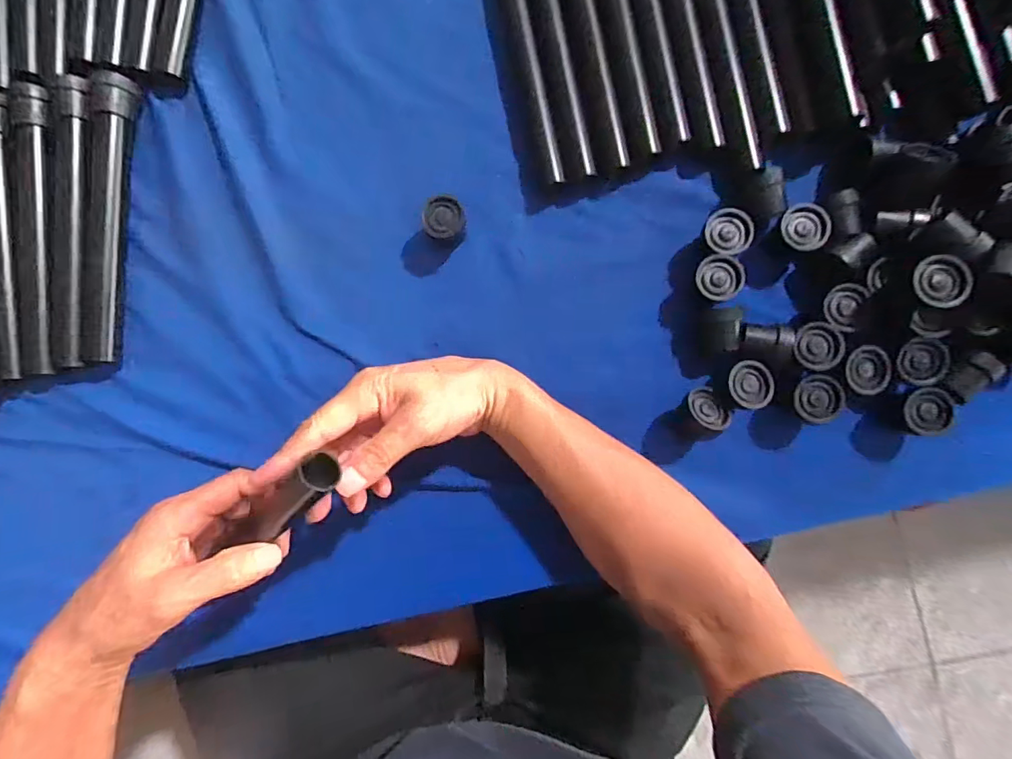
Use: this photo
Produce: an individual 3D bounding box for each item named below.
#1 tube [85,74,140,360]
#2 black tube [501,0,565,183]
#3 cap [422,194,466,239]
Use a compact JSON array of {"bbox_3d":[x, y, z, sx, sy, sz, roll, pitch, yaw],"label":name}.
[{"bbox_3d":[-0.338,-0.136,0.402,0.026,0.032,0.238,4,87,3],"label":"tube"},{"bbox_3d":[0.017,-0.266,0.393,0.021,0.016,0.214,-12,86,2],"label":"black tube"},{"bbox_3d":[-0.048,-0.127,0.385,0.033,0.034,0.031,0,86,3],"label":"cap"}]

